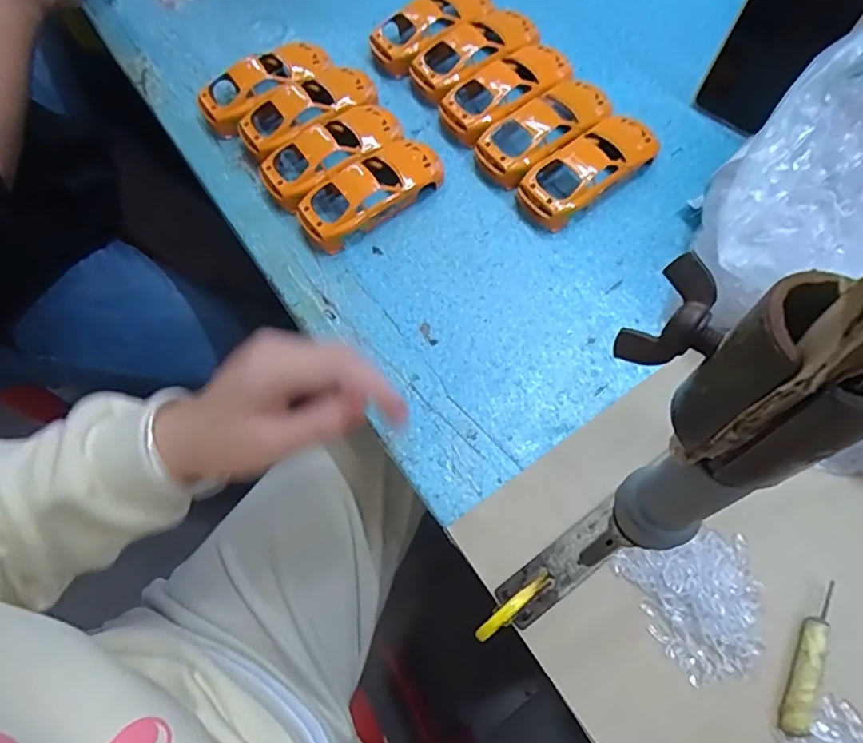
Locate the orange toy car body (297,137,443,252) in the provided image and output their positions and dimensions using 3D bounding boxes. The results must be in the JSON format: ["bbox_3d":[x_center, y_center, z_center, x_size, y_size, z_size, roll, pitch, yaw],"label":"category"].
[{"bbox_3d":[-0.052,-0.154,0.445,0.125,0.028,0.056,-34,70,-7],"label":"orange toy car body"}]

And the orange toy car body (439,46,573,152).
[{"bbox_3d":[0.067,-0.255,0.474,0.128,0.024,0.056,-38,71,-8],"label":"orange toy car body"}]

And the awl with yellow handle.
[{"bbox_3d":[0.223,0.168,0.311,0.013,0.010,0.088,25,74,14],"label":"awl with yellow handle"}]

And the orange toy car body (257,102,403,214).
[{"bbox_3d":[-0.085,-0.194,0.459,0.131,0.029,0.059,-33,70,-7],"label":"orange toy car body"}]

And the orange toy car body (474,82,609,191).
[{"bbox_3d":[0.095,-0.209,0.462,0.127,0.026,0.059,-36,71,-8],"label":"orange toy car body"}]

